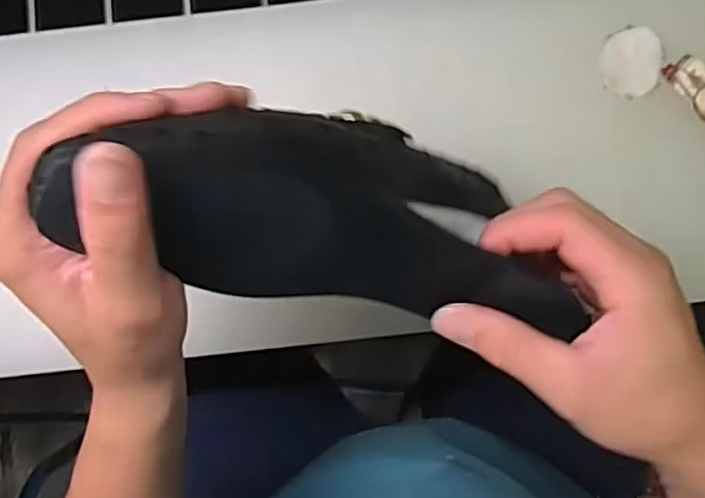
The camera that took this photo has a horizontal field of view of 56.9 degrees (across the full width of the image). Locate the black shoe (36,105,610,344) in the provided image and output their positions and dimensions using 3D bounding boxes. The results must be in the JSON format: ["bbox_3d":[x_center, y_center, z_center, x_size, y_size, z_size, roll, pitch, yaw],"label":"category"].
[{"bbox_3d":[-0.005,-0.021,0.300,0.243,0.062,0.089,10,88,-28],"label":"black shoe"}]

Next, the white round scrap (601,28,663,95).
[{"bbox_3d":[0.191,-0.128,0.444,0.038,0.004,0.046,-2,88,10],"label":"white round scrap"}]

